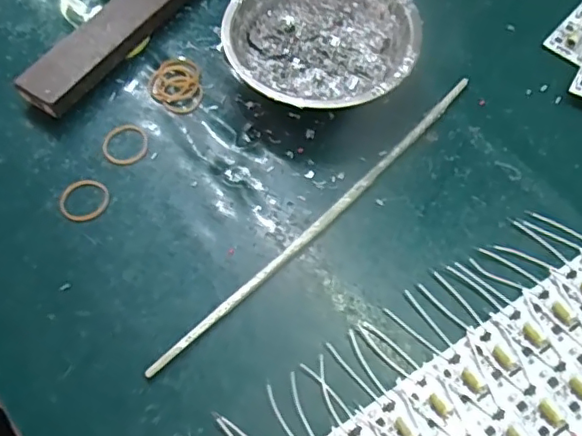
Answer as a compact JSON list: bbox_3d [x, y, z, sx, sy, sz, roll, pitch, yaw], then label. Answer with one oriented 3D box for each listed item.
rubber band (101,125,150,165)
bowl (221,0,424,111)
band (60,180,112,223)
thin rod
[{"bbox_3d":[-0.109,-0.048,0.382,0.030,0.005,0.032,-1,63,1],"label":"rubber band"},{"bbox_3d":[0.022,-0.117,0.395,0.123,0.039,0.125,-1,63,1],"label":"bowl"},{"bbox_3d":[-0.130,-0.011,0.365,0.027,0.006,0.030,38,70,18],"label":"band"},{"bbox_3d":[0.022,-0.003,0.355,0.010,0.010,0.273,41,71,19],"label":"thin rod"}]

